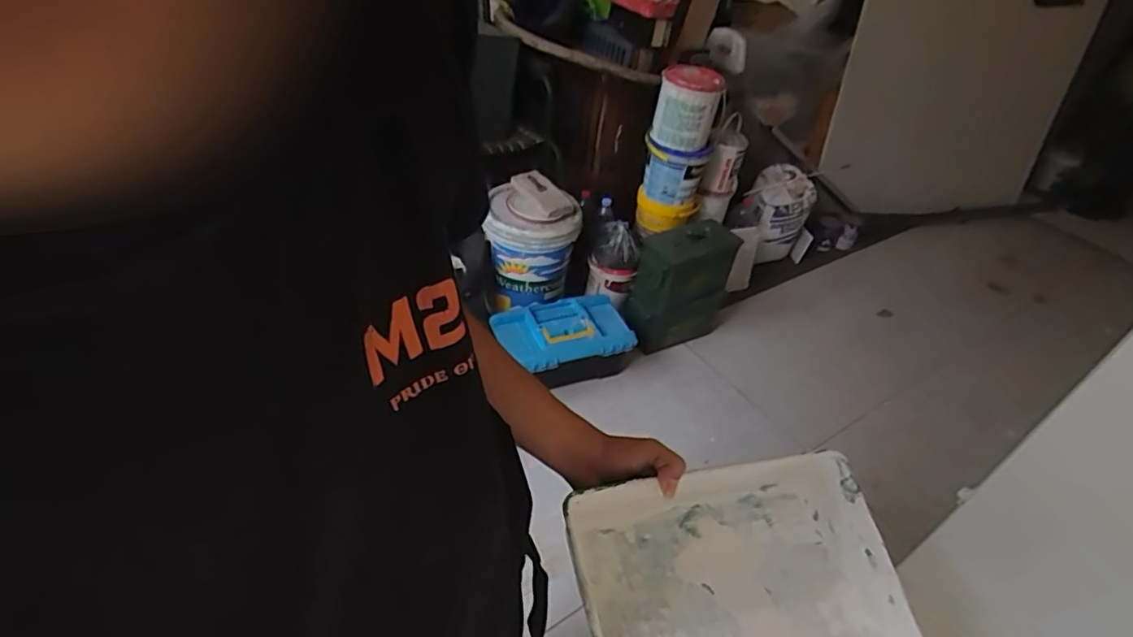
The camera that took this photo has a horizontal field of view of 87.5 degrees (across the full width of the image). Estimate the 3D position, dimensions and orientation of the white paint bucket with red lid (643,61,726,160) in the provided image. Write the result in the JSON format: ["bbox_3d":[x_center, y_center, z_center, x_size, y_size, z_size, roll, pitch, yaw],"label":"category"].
[{"bbox_3d":[0.360,-0.624,1.803,0.196,0.251,0.179,13,33,12],"label":"white paint bucket with red lid"}]

